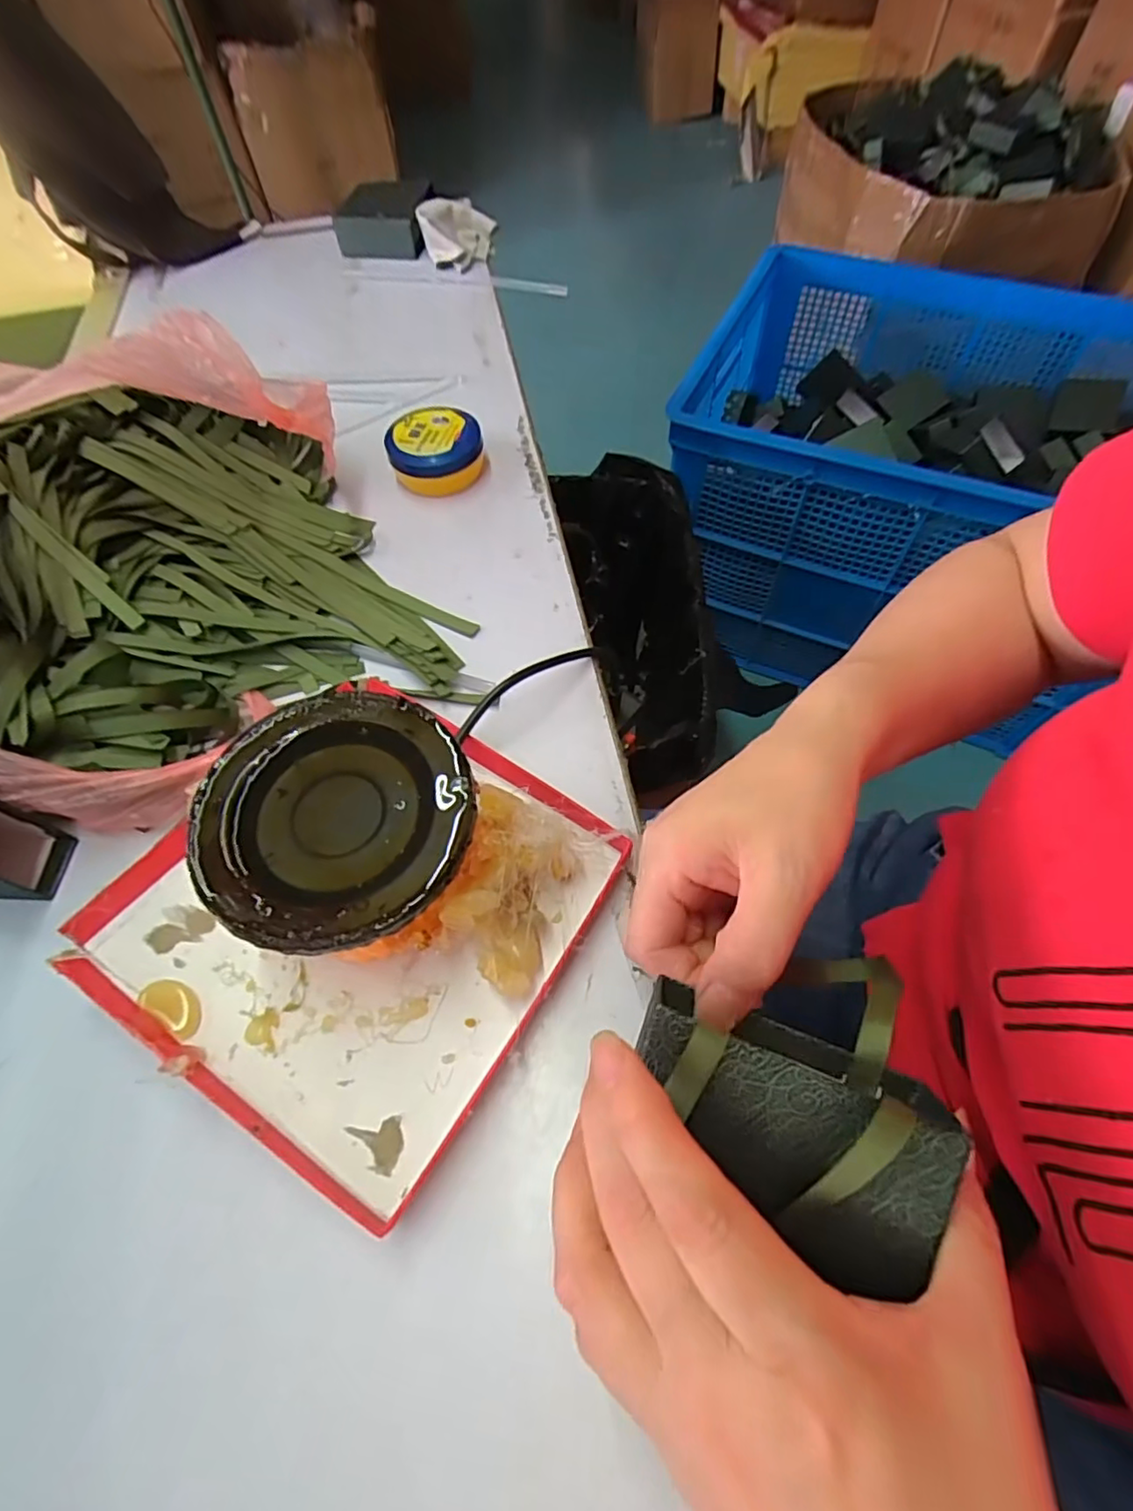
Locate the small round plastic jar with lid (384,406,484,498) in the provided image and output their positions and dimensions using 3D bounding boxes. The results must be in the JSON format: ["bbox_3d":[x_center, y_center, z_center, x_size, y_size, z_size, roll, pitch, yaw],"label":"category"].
[{"bbox_3d":[-0.102,-0.239,0.479,0.070,0.033,0.058,-17,62,-7],"label":"small round plastic jar with lid"}]

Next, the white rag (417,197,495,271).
[{"bbox_3d":[-0.115,-0.559,0.657,0.079,0.037,0.077,-10,61,-4],"label":"white rag"}]

